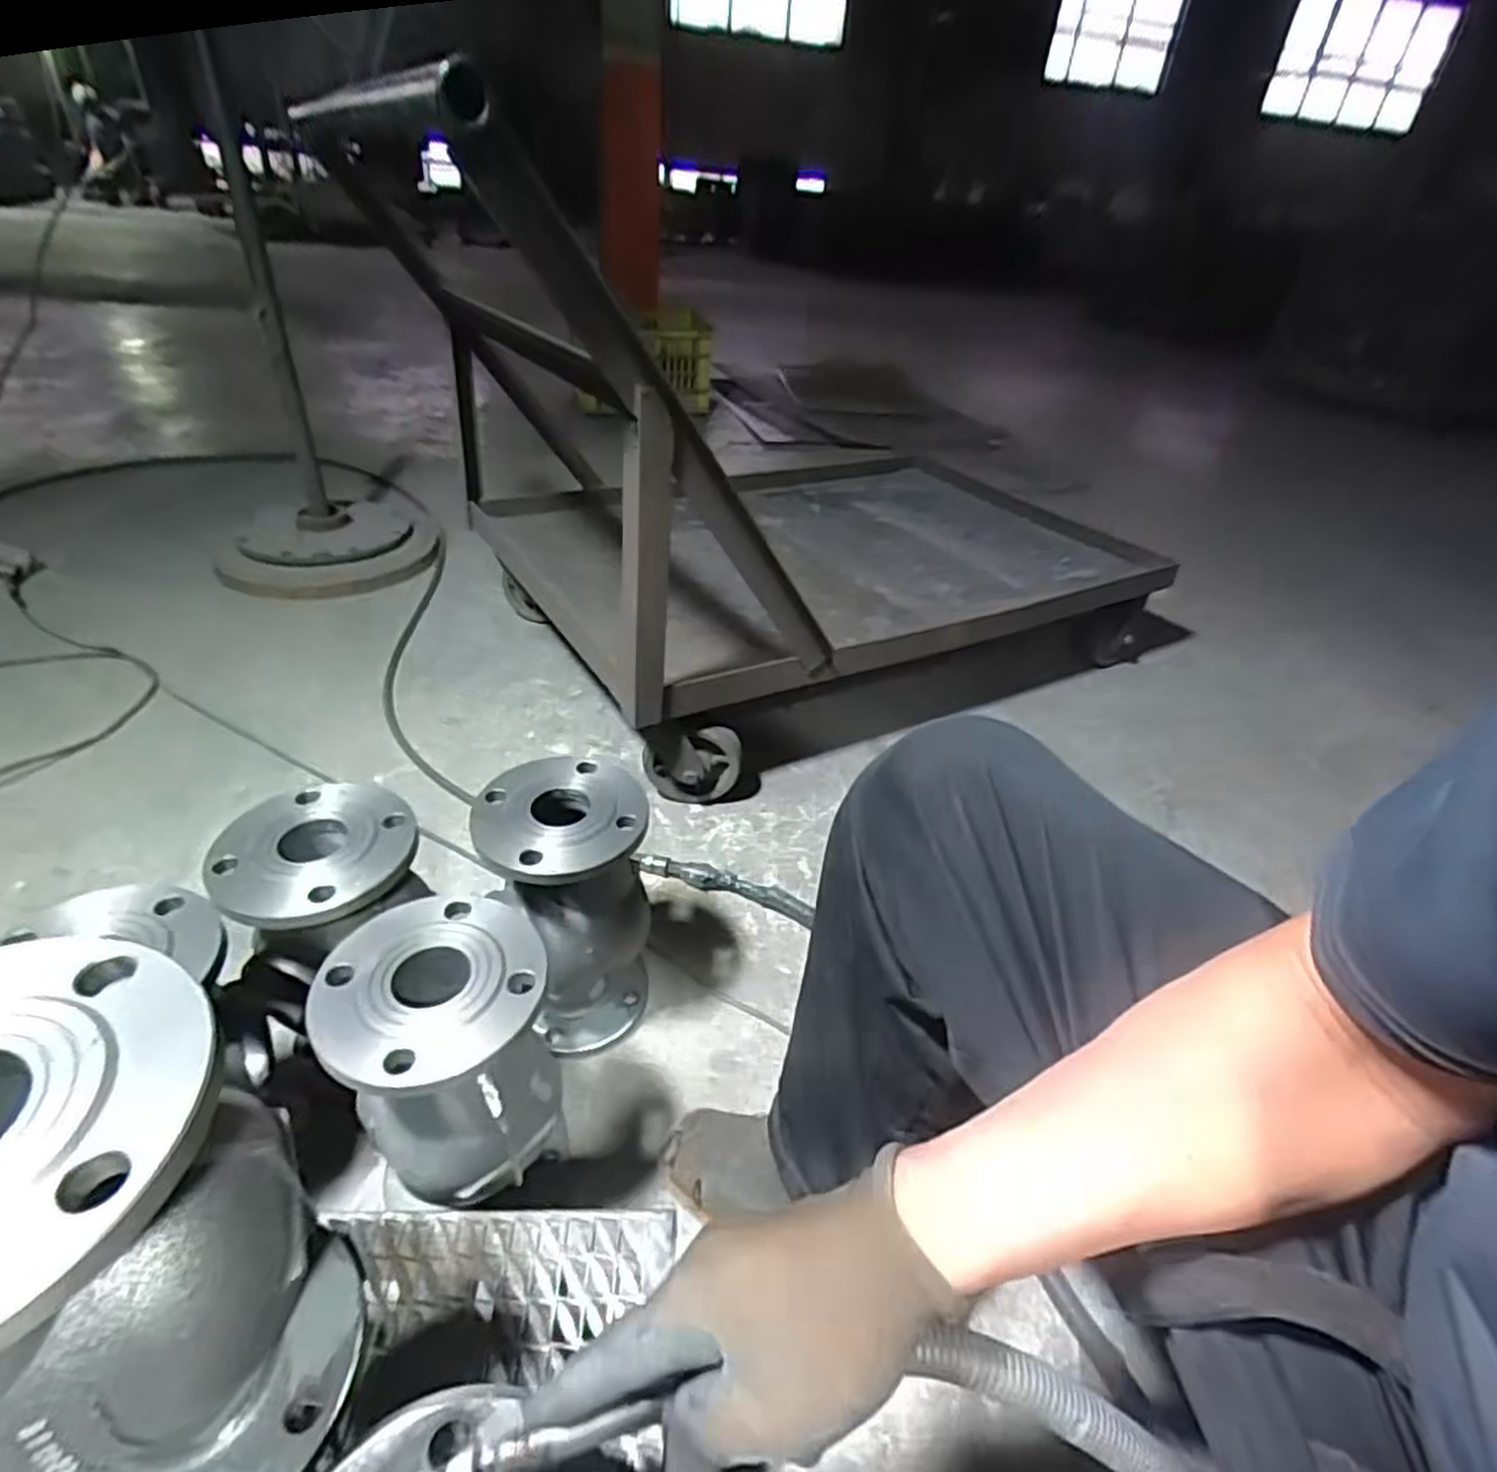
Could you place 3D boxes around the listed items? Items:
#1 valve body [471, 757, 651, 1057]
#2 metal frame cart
[{"bbox_3d":[-0.176,0.176,0.758,0.142,0.279,0.139,4,37,-3],"label":"valve body"},{"bbox_3d":[0.116,-0.513,1.338,1.385,0.805,0.827,-18,42,-30],"label":"metal frame cart"}]

